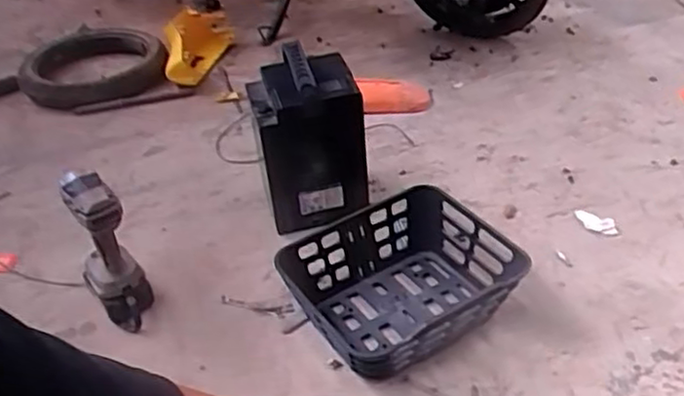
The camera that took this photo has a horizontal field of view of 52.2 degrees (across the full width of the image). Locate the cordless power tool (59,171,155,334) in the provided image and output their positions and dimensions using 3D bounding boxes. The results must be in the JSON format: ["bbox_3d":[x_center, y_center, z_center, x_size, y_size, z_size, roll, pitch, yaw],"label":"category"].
[{"bbox_3d":[-0.346,0.082,1.037,0.083,0.257,0.095,-20,41,-19],"label":"cordless power tool"}]

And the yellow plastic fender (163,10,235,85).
[{"bbox_3d":[-0.338,-0.358,1.616,0.119,0.124,0.222,1,38,4],"label":"yellow plastic fender"}]

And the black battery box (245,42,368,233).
[{"bbox_3d":[-0.052,-0.091,1.165,0.166,0.274,0.147,-13,39,-11],"label":"black battery box"}]

